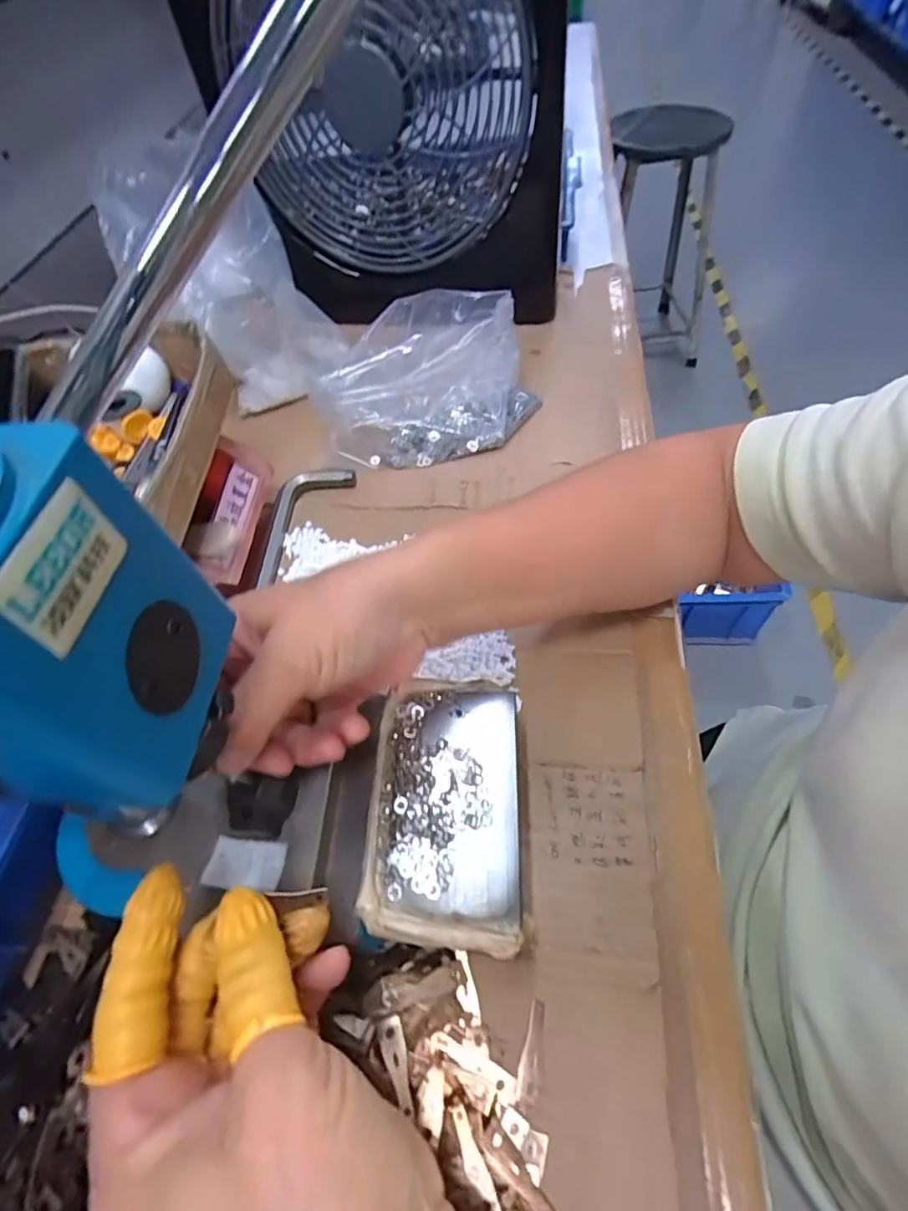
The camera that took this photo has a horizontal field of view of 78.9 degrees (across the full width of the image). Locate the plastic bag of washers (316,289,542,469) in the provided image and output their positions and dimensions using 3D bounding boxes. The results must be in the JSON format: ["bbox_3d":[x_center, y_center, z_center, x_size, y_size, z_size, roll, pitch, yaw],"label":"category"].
[{"bbox_3d":[-0.024,-0.187,0.453,0.164,0.074,0.114,-12,55,-3],"label":"plastic bag of washers"}]

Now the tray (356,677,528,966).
[{"bbox_3d":[-0.003,0.091,0.262,0.069,0.010,0.119,1,56,6],"label":"tray"}]

